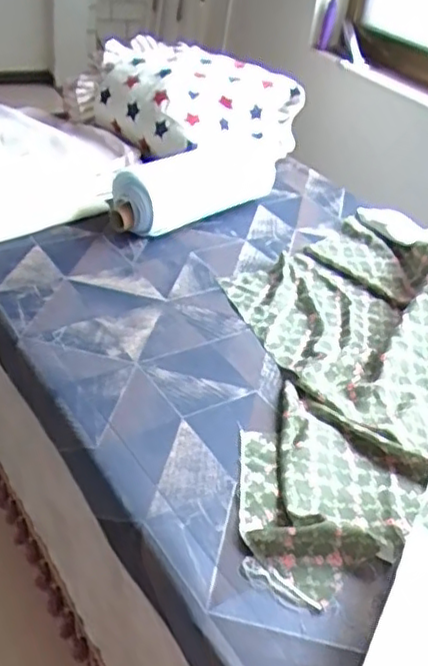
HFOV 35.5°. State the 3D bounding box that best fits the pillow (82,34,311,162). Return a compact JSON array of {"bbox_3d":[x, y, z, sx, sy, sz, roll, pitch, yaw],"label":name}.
[{"bbox_3d":[-0.057,-0.534,1.530,0.420,0.158,0.390,-17,43,-30],"label":"pillow"}]

